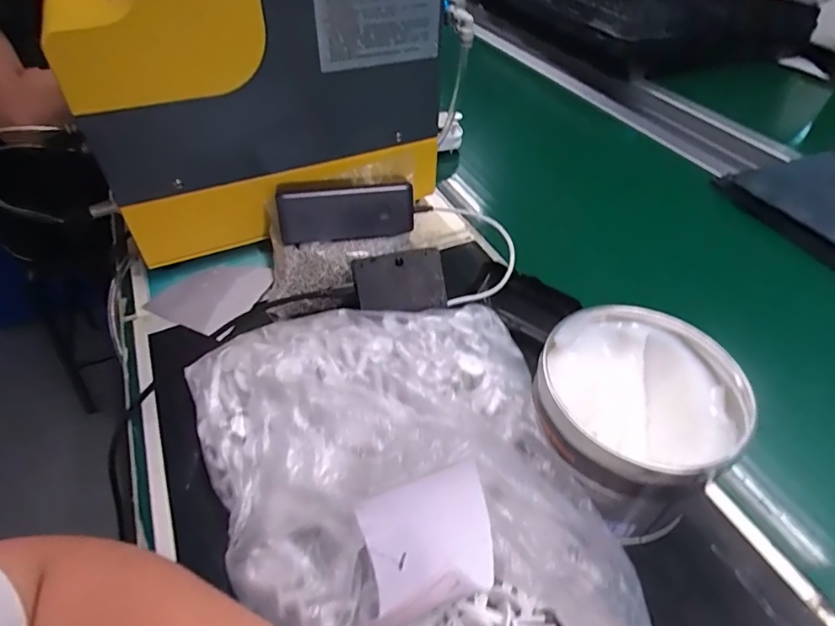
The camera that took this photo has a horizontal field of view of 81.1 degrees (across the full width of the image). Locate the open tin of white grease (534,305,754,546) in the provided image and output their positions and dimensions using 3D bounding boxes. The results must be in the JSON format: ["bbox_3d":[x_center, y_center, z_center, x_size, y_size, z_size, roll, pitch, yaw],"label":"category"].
[{"bbox_3d":[0.146,0.075,0.341,0.131,0.091,0.130,7,46,6],"label":"open tin of white grease"}]

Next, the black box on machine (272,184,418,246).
[{"bbox_3d":[-0.067,-0.096,0.465,0.126,0.046,0.025,-8,46,-10],"label":"black box on machine"}]

